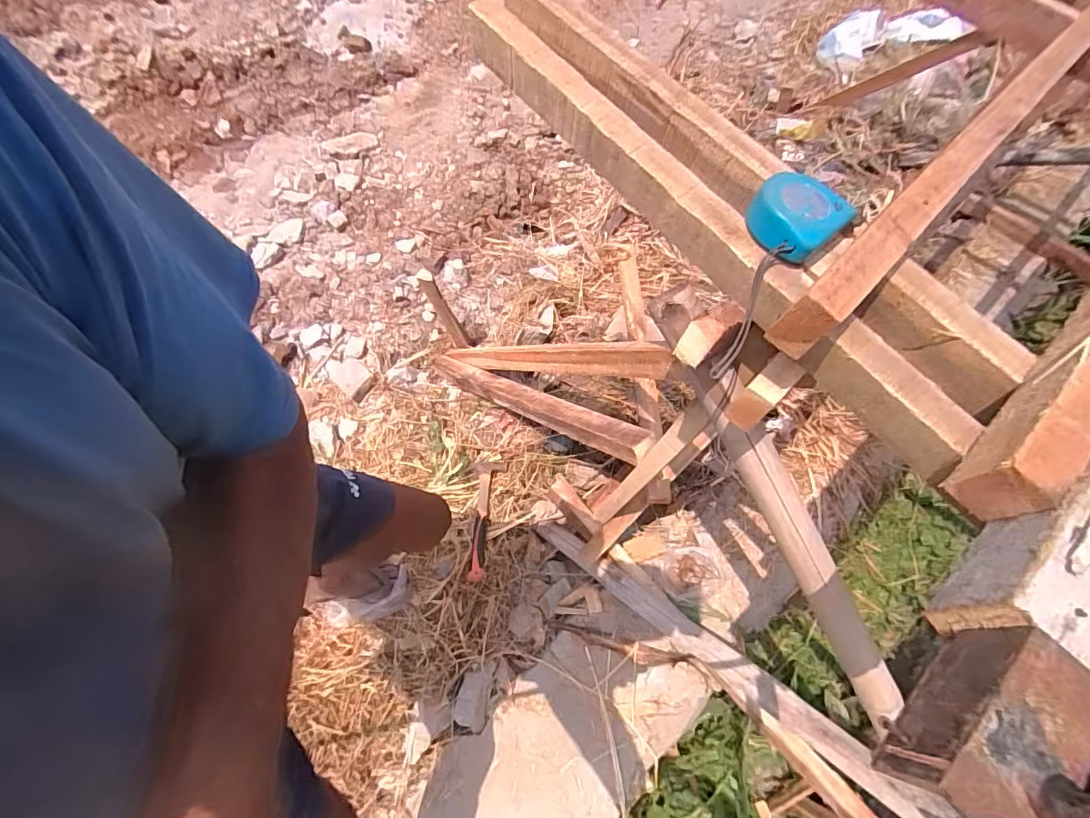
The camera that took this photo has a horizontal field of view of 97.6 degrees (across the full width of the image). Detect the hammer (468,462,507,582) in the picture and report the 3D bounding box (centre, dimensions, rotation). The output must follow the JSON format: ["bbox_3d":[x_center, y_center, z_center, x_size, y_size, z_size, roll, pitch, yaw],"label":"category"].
[{"bbox_3d":[-0.159,0.283,1.250,0.089,0.030,0.332,2,49,-1],"label":"hammer"}]

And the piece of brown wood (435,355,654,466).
[{"bbox_3d":[-0.080,-0.033,1.249,0.080,0.055,0.918,-40,34,-20],"label":"piece of brown wood"}]

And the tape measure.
[{"bbox_3d":[0.218,-0.169,0.422,0.075,0.033,0.070,42,69,15],"label":"tape measure"}]

